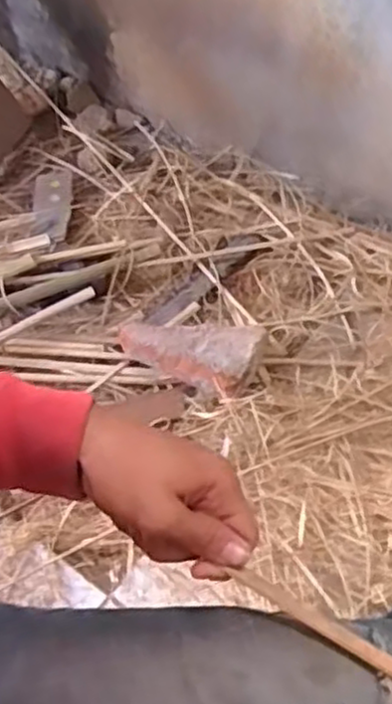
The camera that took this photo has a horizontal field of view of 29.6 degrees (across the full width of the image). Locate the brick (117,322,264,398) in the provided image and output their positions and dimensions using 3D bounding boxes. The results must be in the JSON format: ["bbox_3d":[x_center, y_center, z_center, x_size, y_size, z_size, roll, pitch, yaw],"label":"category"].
[{"bbox_3d":[-0.007,-0.005,0.987,0.179,0.057,0.104,21,63,13],"label":"brick"}]

